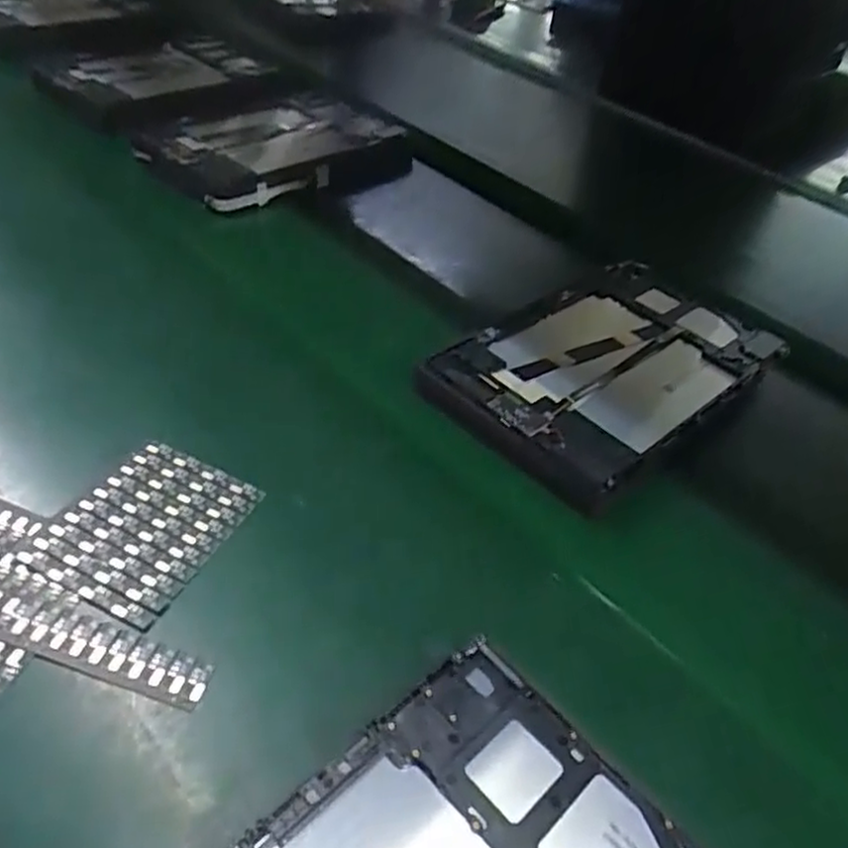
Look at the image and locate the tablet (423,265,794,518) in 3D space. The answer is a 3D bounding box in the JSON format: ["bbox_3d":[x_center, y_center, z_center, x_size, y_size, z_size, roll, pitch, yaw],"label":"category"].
[{"bbox_3d":[0.130,-0.043,0.507,0.248,0.017,0.149,-29,54,-30],"label":"tablet"}]

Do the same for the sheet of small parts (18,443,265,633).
[{"bbox_3d":[-0.145,0.053,0.379,0.078,0.007,0.095,21,47,16],"label":"sheet of small parts"}]

